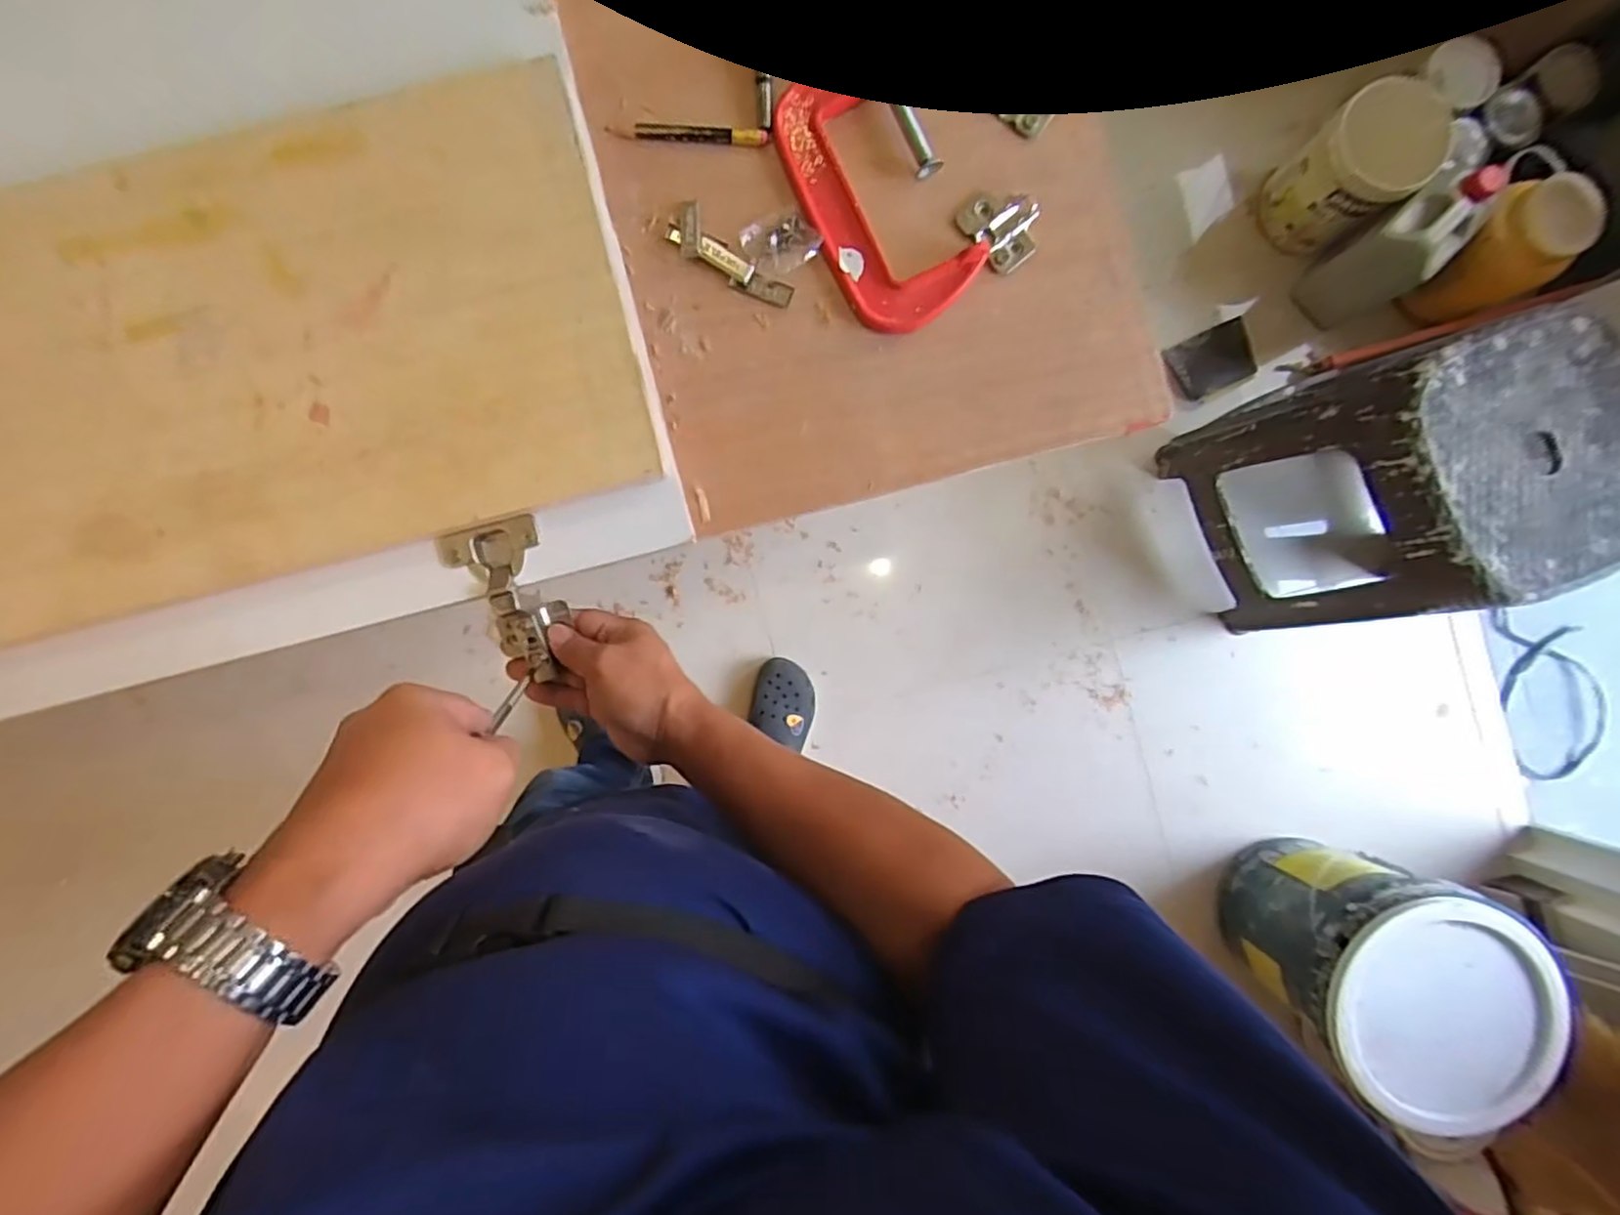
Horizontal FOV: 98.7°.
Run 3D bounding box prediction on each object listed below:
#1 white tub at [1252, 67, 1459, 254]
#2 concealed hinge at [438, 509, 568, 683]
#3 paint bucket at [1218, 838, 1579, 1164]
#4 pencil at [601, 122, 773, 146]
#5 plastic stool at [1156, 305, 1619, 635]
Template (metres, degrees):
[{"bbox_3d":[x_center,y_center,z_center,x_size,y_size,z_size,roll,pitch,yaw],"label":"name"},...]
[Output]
[{"bbox_3d":[0.908,-0.735,1.182,0.172,0.212,0.175,-40,91,-2],"label":"white tub"},{"bbox_3d":[-0.198,-0.005,0.458,0.060,0.036,0.101,-12,111,-2],"label":"concealed hinge"},{"bbox_3d":[0.825,0.529,1.051,0.286,0.365,0.270,0,90,-1],"label":"paint bucket"},{"bbox_3d":[-0.080,-0.316,0.461,0.102,0.005,0.011,3,90,-1],"label":"pencil"},{"bbox_3d":[0.841,-0.186,1.026,0.339,0.404,0.354,-23,90,-1],"label":"plastic stool"}]

